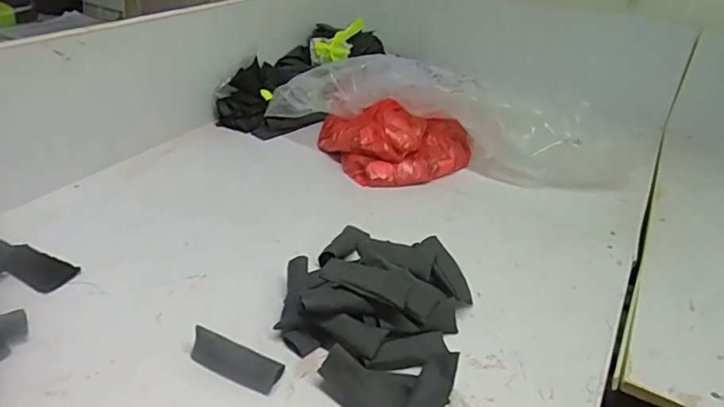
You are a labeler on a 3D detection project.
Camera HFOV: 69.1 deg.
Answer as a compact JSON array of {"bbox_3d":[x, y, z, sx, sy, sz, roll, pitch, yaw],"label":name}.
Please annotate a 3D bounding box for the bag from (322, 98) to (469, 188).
[{"bbox_3d":[0.063,-0.132,1.020,0.267,0.079,0.217,-5,33,-12],"label":"bag"}]

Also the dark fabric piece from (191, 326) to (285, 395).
[{"bbox_3d":[-0.138,0.167,0.573,0.100,0.033,0.036,14,34,18],"label":"dark fabric piece"}]

